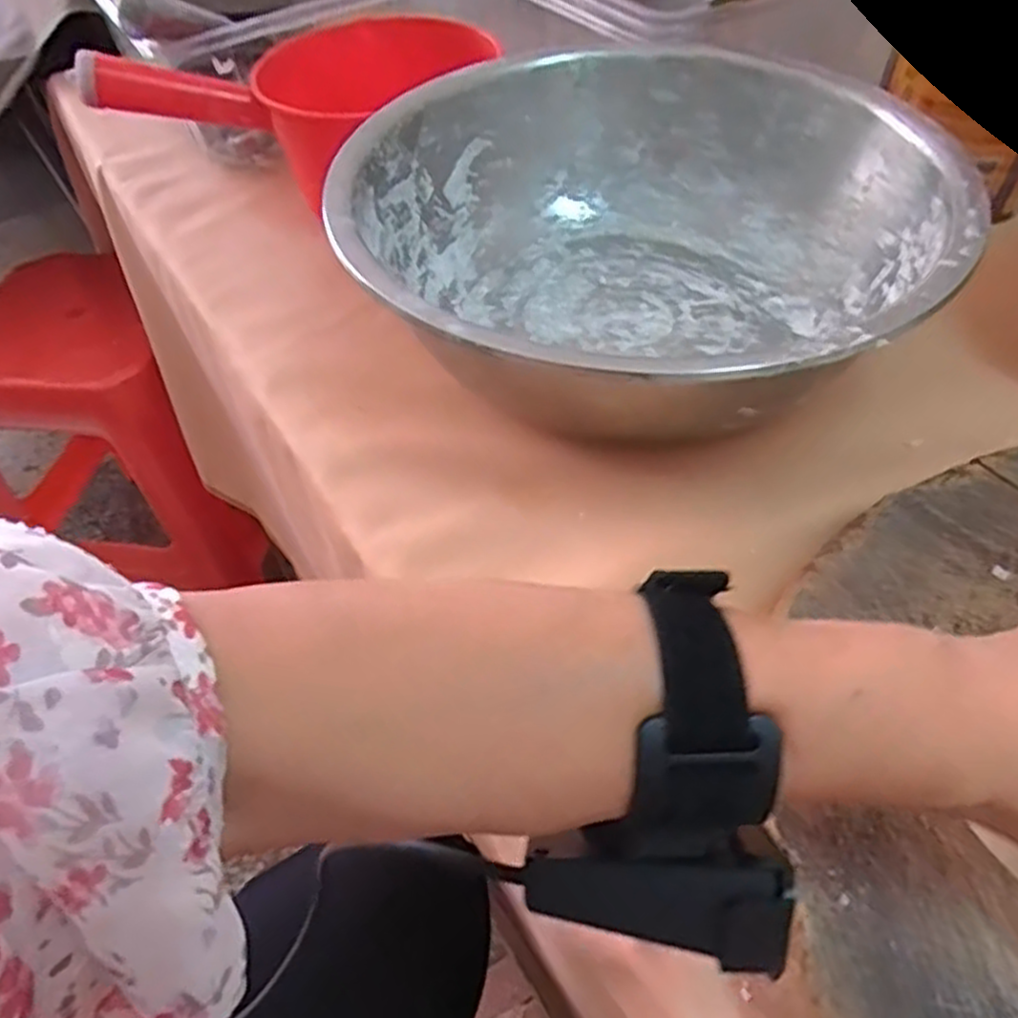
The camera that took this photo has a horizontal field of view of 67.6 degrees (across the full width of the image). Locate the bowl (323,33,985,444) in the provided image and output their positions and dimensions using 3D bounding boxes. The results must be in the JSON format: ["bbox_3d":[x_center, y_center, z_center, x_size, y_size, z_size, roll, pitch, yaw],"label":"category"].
[{"bbox_3d":[0.076,-0.156,0.457,0.329,0.105,0.332,-1,51,1],"label":"bowl"}]

